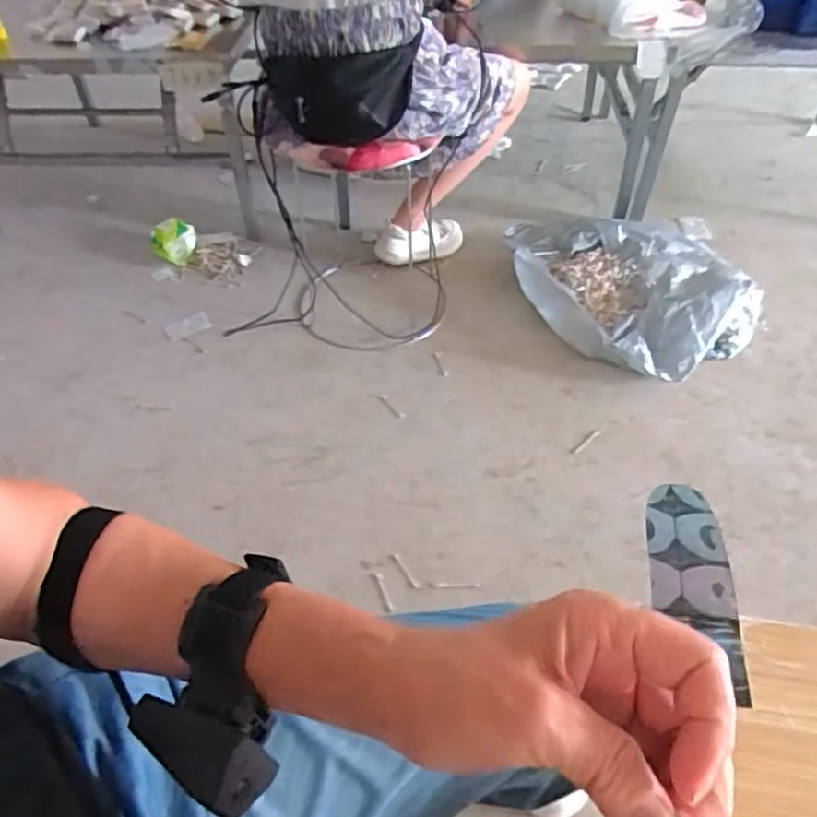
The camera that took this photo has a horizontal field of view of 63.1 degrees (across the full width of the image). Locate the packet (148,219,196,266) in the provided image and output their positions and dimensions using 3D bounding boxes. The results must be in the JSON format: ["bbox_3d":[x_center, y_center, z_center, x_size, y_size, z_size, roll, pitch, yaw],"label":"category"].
[{"bbox_3d":[-0.593,-0.428,1.683,0.112,0.084,0.084,-17,49,-13],"label":"packet"}]

